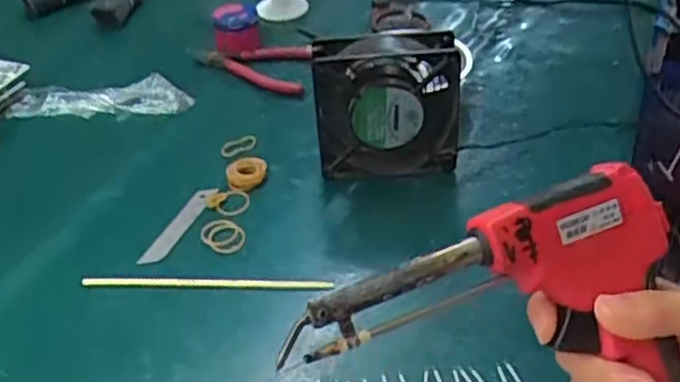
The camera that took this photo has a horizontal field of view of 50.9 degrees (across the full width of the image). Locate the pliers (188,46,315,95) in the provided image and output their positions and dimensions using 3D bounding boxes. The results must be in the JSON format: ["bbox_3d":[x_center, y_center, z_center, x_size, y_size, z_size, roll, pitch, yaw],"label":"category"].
[{"bbox_3d":[-0.114,-0.147,0.837,0.156,0.022,0.104,6,42,6],"label":"pliers"}]

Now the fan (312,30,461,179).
[{"bbox_3d":[0.040,-0.076,0.626,0.124,0.121,0.045,-4,37,2],"label":"fan"}]

